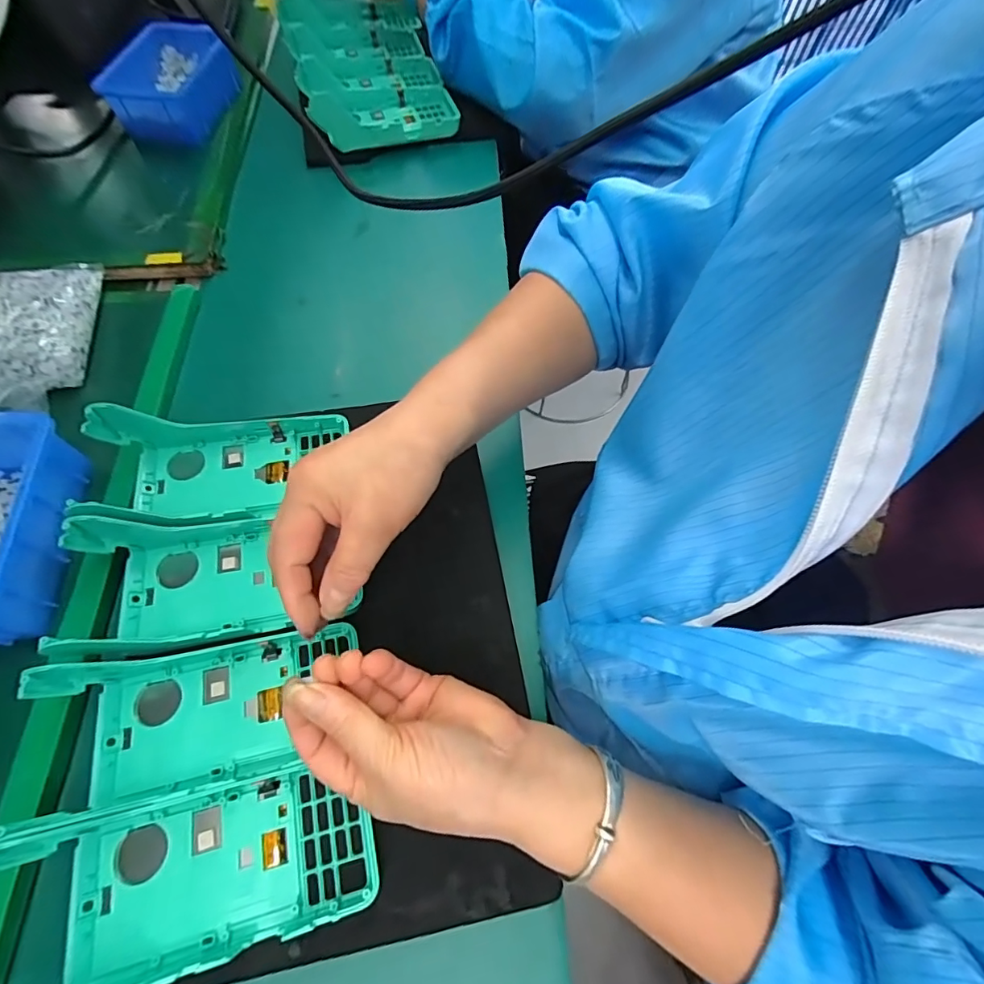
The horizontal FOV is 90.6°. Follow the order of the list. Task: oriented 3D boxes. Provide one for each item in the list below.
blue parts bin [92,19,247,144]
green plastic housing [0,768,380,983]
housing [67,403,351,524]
[{"bbox_3d":[-0.352,-0.466,0.550,0.091,0.059,0.151,11,66,2],"label":"blue parts bin"},{"bbox_3d":[-0.148,0.197,0.246,0.170,0.041,0.080,-9,63,-8],"label":"green plastic housing"},{"bbox_3d":[-0.193,-0.022,0.342,0.162,0.048,0.081,-7,61,-7],"label":"housing"}]

